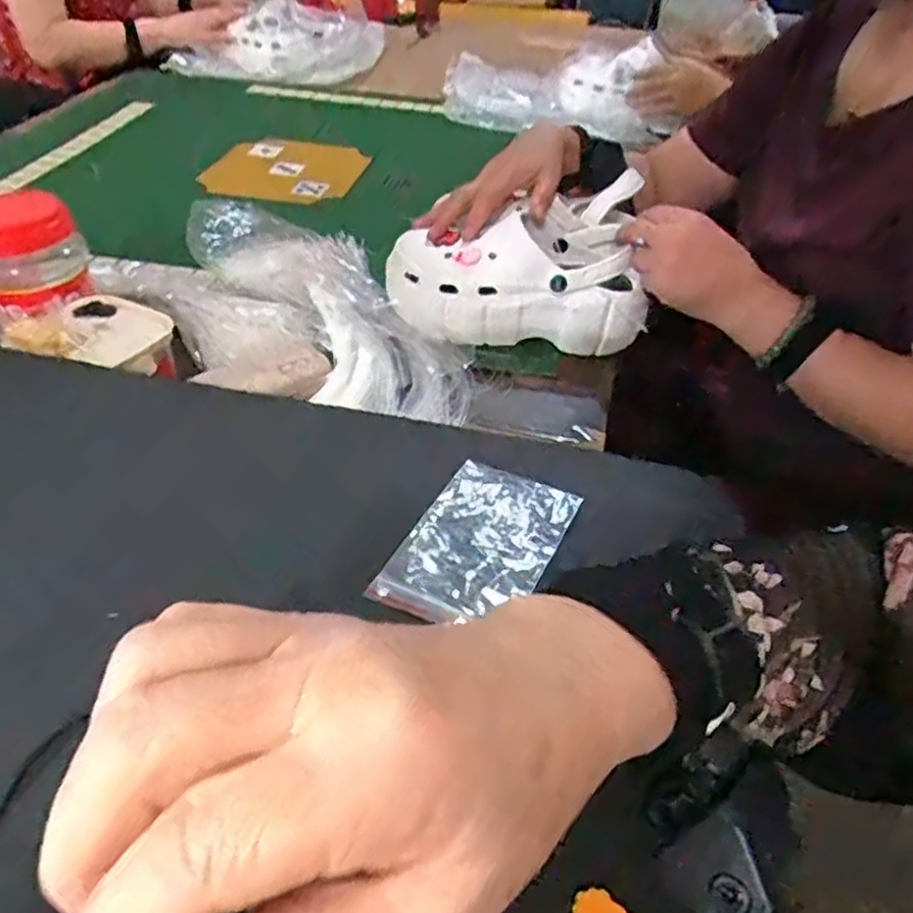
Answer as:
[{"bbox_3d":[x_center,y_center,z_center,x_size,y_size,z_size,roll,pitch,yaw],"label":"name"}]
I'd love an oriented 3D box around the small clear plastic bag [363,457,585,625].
[{"bbox_3d":[0.013,0.045,0.369,0.070,0.008,0.107,20,43,19],"label":"small clear plastic bag"}]

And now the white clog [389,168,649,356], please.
[{"bbox_3d":[0.064,-0.189,0.712,0.254,0.118,0.122,7,40,5],"label":"white clog"}]

